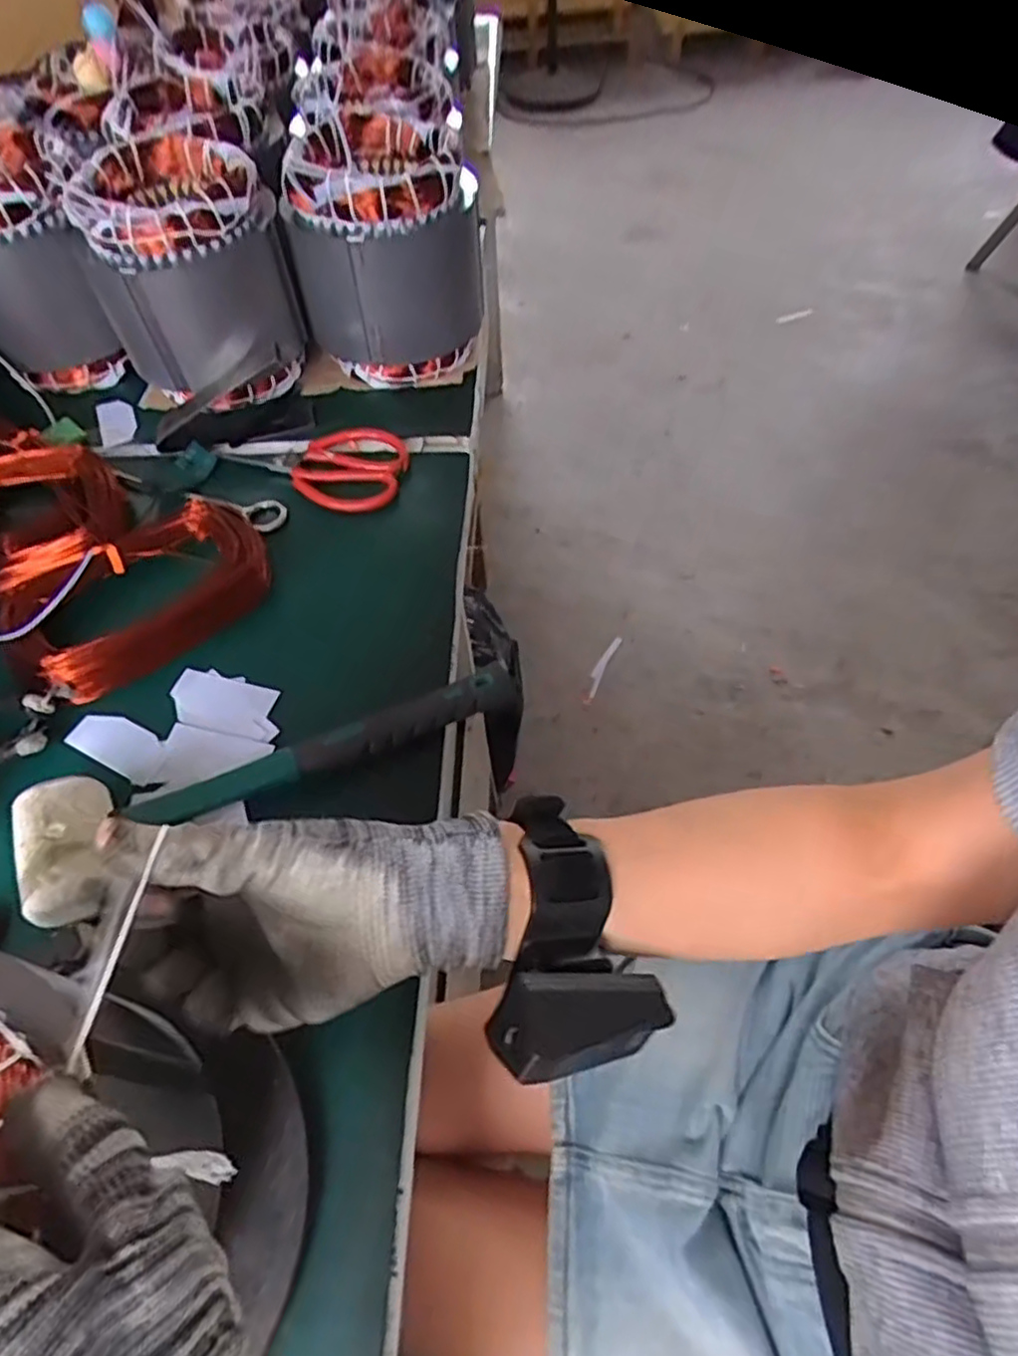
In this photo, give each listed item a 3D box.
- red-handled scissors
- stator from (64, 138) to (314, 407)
[{"bbox_3d":[-0.166,-0.178,0.584,0.163,0.014,0.079,11,57,11],"label":"red-handled scissors"},{"bbox_3d":[-0.252,-0.315,0.584,0.137,0.162,0.145,-20,56,-10],"label":"stator"}]

